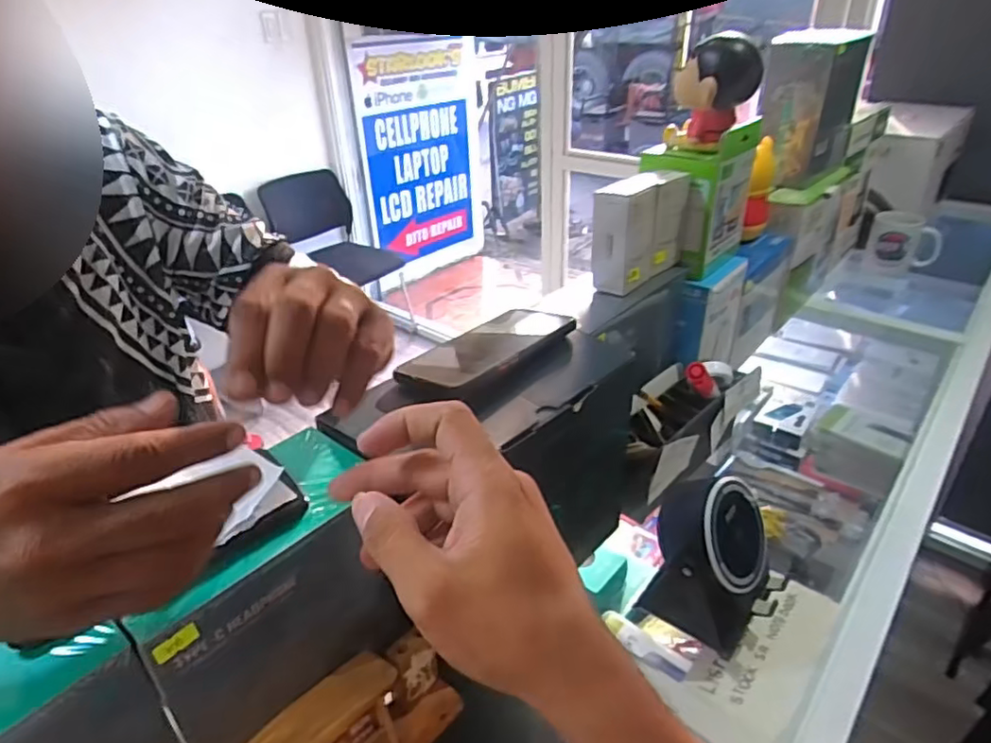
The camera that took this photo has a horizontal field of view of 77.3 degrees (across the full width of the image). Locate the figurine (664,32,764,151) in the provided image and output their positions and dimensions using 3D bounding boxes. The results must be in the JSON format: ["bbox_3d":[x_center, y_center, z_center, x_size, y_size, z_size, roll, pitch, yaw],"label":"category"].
[{"bbox_3d":[0.236,-0.300,0.667,0.090,0.103,0.080,11,33,20],"label":"figurine"}]

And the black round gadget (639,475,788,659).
[{"bbox_3d":[0.181,0.161,0.515,0.097,0.133,0.094,14,34,24],"label":"black round gadget"}]

